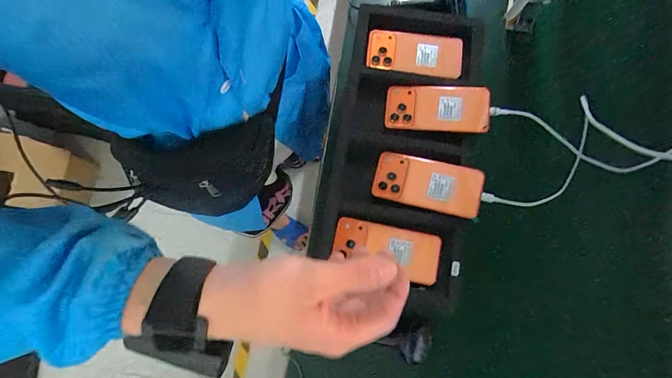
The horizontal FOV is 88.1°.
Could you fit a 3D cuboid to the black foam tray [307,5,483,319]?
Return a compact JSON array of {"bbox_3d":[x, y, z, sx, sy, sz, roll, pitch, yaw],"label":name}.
[{"bbox_3d":[0.110,-0.085,0.580,0.236,0.053,0.521,11,78,2],"label":"black foam tray"}]

